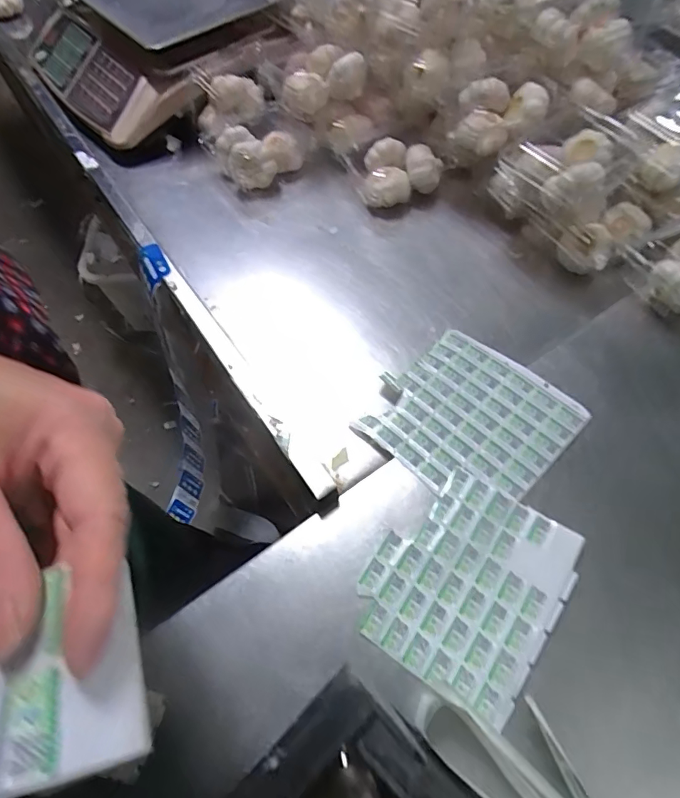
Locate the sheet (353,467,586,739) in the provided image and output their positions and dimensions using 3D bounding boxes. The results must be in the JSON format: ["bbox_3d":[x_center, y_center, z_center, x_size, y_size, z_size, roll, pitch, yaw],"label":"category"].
[{"bbox_3d":[0.106,0.151,0.396,0.142,0.004,0.166,30,69,18],"label":"sheet"}]

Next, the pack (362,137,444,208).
[{"bbox_3d":[0.082,-0.293,0.632,0.101,0.060,0.086,4,60,5],"label":"pack"}]

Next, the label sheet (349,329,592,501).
[{"bbox_3d":[0.130,0.019,0.472,0.167,0.008,0.166,39,68,22],"label":"label sheet"}]

